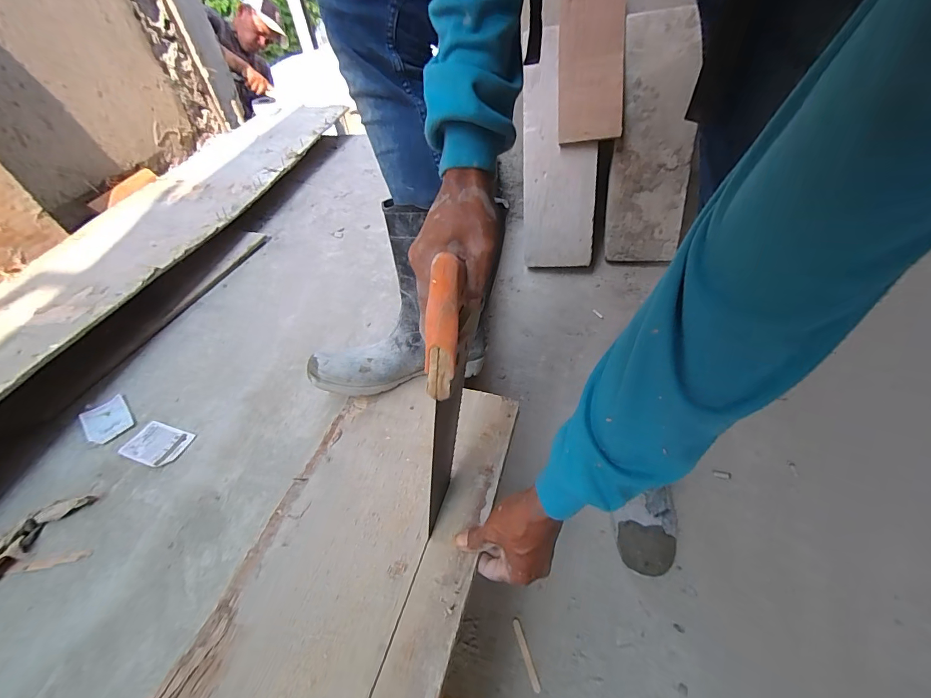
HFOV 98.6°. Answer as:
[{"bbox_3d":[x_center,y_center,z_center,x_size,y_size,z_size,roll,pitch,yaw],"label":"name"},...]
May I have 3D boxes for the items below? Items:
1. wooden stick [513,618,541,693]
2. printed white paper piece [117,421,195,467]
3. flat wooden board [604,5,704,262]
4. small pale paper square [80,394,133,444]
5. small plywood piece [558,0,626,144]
[{"bbox_3d":[0.092,0.460,0.605,0.011,0.004,0.091,-14,47,-9],"label":"wooden stick"},{"bbox_3d":[-0.447,0.137,0.579,0.084,0.006,0.058,12,48,15],"label":"printed white paper piece"},{"bbox_3d":[0.503,-0.536,1.081,0.197,0.594,0.024,2,28,13],"label":"flat wooden board"},{"bbox_3d":[-0.552,0.109,0.615,0.058,0.005,0.079,-36,54,-27],"label":"small pale paper square"},{"bbox_3d":[0.311,-0.699,1.000,0.153,0.317,0.016,1,20,16],"label":"small plywood piece"}]

